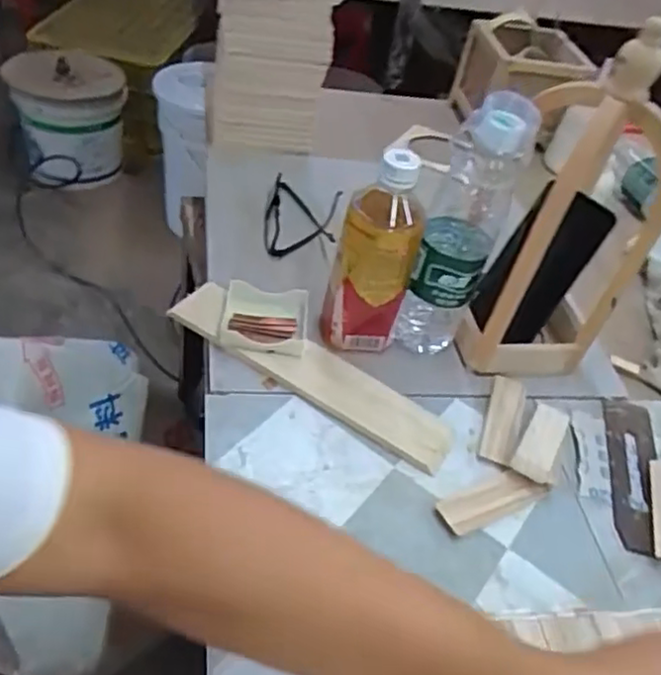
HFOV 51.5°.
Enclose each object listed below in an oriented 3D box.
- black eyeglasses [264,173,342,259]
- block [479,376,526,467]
[{"bbox_3d":[-0.033,-0.128,0.765,0.081,0.041,0.126,9,42,-3],"label":"black eyeglasses"},{"bbox_3d":[0.153,0.070,0.600,0.031,0.014,0.105,19,43,7],"label":"block"}]

